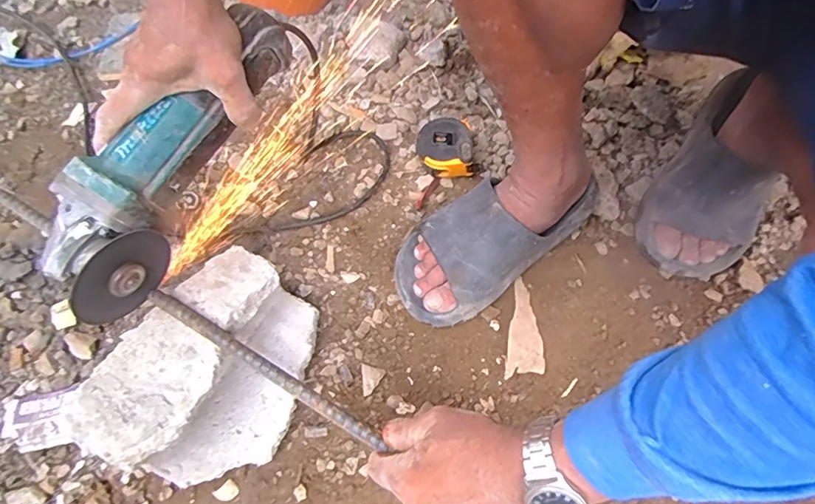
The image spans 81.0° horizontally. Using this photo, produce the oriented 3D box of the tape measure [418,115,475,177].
[{"bbox_3d":[0.048,-0.125,0.591,0.067,0.048,0.068,-5,62,-2],"label":"tape measure"}]

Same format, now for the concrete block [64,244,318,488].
[{"bbox_3d":[-0.168,0.110,0.435,0.131,0.101,0.192,28,66,15],"label":"concrete block"}]

